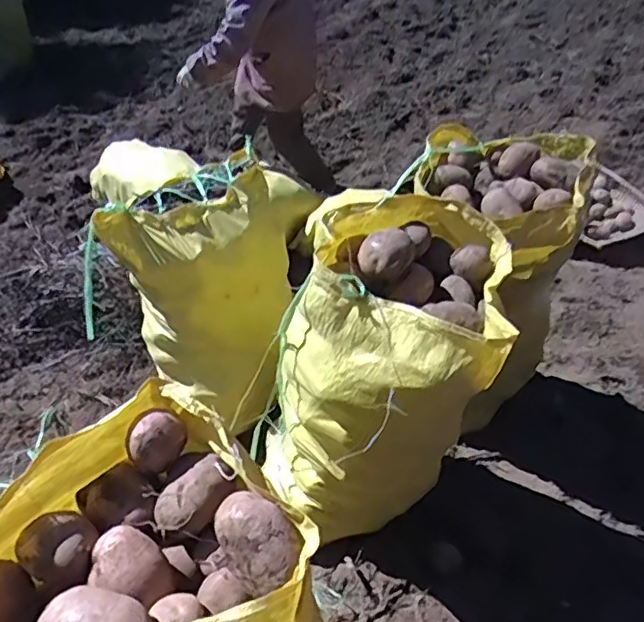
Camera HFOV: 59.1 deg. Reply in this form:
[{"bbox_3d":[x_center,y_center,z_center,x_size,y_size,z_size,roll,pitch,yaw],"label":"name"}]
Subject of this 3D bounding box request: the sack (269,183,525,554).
[{"bbox_3d":[0.113,0.125,1.064,0.332,0.585,0.385,14,46,10],"label":"sack"}]

